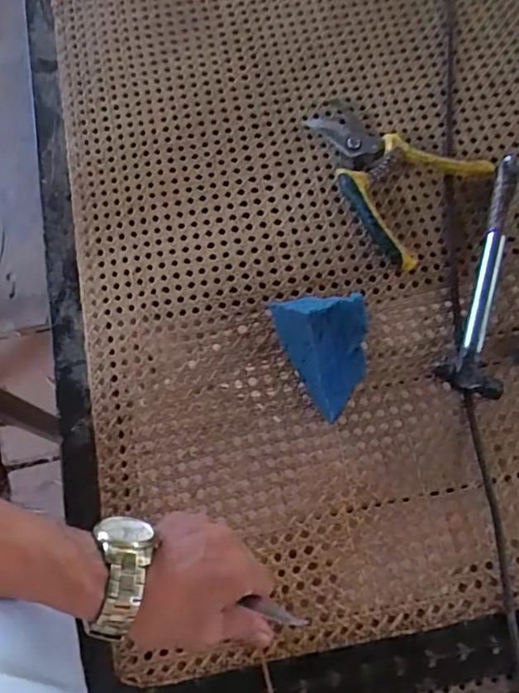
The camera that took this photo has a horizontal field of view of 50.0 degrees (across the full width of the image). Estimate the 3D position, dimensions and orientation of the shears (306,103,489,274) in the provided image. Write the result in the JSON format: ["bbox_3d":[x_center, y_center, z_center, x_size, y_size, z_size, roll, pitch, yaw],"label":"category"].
[{"bbox_3d":[0.114,-0.171,0.550,0.172,0.017,0.136,36,76,11],"label":"shears"}]

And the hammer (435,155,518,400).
[{"bbox_3d":[0.221,-0.071,0.507,0.056,0.024,0.238,20,73,7],"label":"hammer"}]

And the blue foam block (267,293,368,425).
[{"bbox_3d":[0.059,-0.004,0.476,0.068,0.066,0.106,-32,75,-10],"label":"blue foam block"}]

